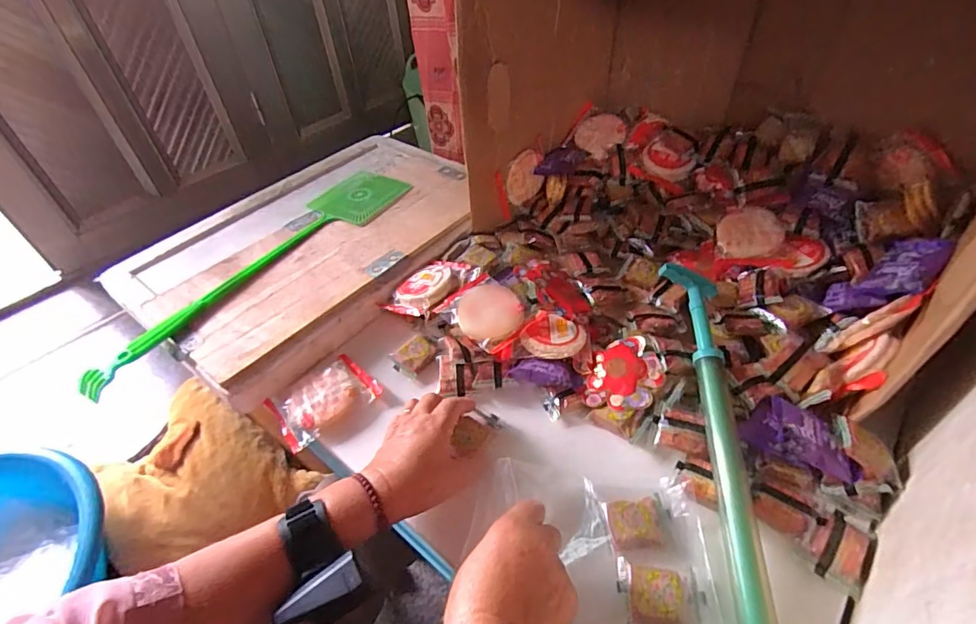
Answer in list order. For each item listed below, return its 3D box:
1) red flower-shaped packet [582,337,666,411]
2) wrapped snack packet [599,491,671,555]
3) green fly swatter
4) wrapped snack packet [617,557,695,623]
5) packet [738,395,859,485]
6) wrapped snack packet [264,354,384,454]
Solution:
[{"bbox_3d":[0.152,0.069,0.537,0.071,0.023,0.092,23,51,25],"label":"red flower-shaped packet"},{"bbox_3d":[0.136,0.189,0.440,0.061,0.014,0.042,-10,45,-5],"label":"wrapped snack packet"},{"bbox_3d":[-0.303,-0.067,0.677,0.116,0.007,0.507,22,51,25],"label":"green fly swatter"},{"bbox_3d":[0.136,0.227,0.397,0.054,0.019,0.048,-2,45,3],"label":"wrapped snack packet"},{"bbox_3d":[0.289,0.121,0.454,0.053,0.034,0.094,-25,48,-18],"label":"packet"},{"bbox_3d":[-0.190,0.097,0.562,0.110,0.019,0.087,-32,51,-24],"label":"wrapped snack packet"}]

